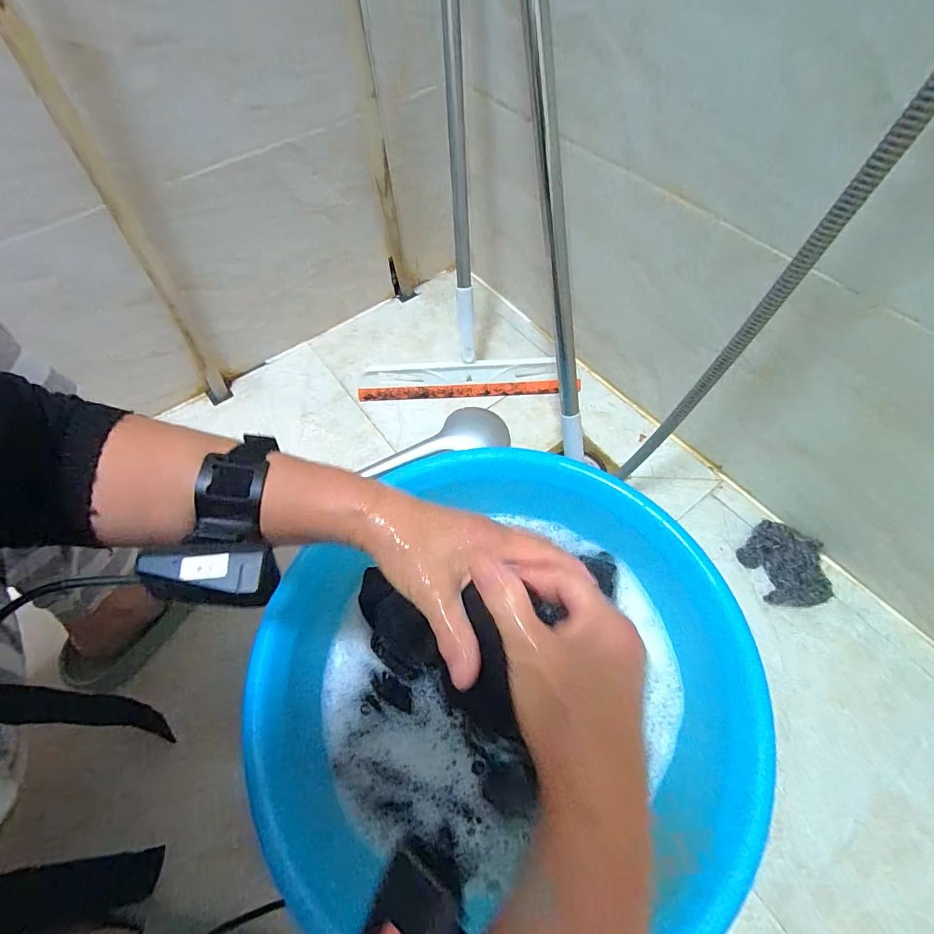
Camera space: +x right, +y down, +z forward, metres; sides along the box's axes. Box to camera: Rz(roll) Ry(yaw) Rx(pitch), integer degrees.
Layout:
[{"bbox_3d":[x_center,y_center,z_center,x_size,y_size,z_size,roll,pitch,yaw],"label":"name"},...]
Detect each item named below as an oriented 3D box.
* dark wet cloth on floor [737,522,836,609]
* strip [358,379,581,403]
[{"bbox_3d":[0.386,0.117,0.535,0.090,0.024,0.094,5,60,4],"label":"dark wet cloth on floor"},{"bbox_3d":[0.006,-0.120,0.694,0.343,0.021,0.014,-3,60,-1],"label":"strip"}]

